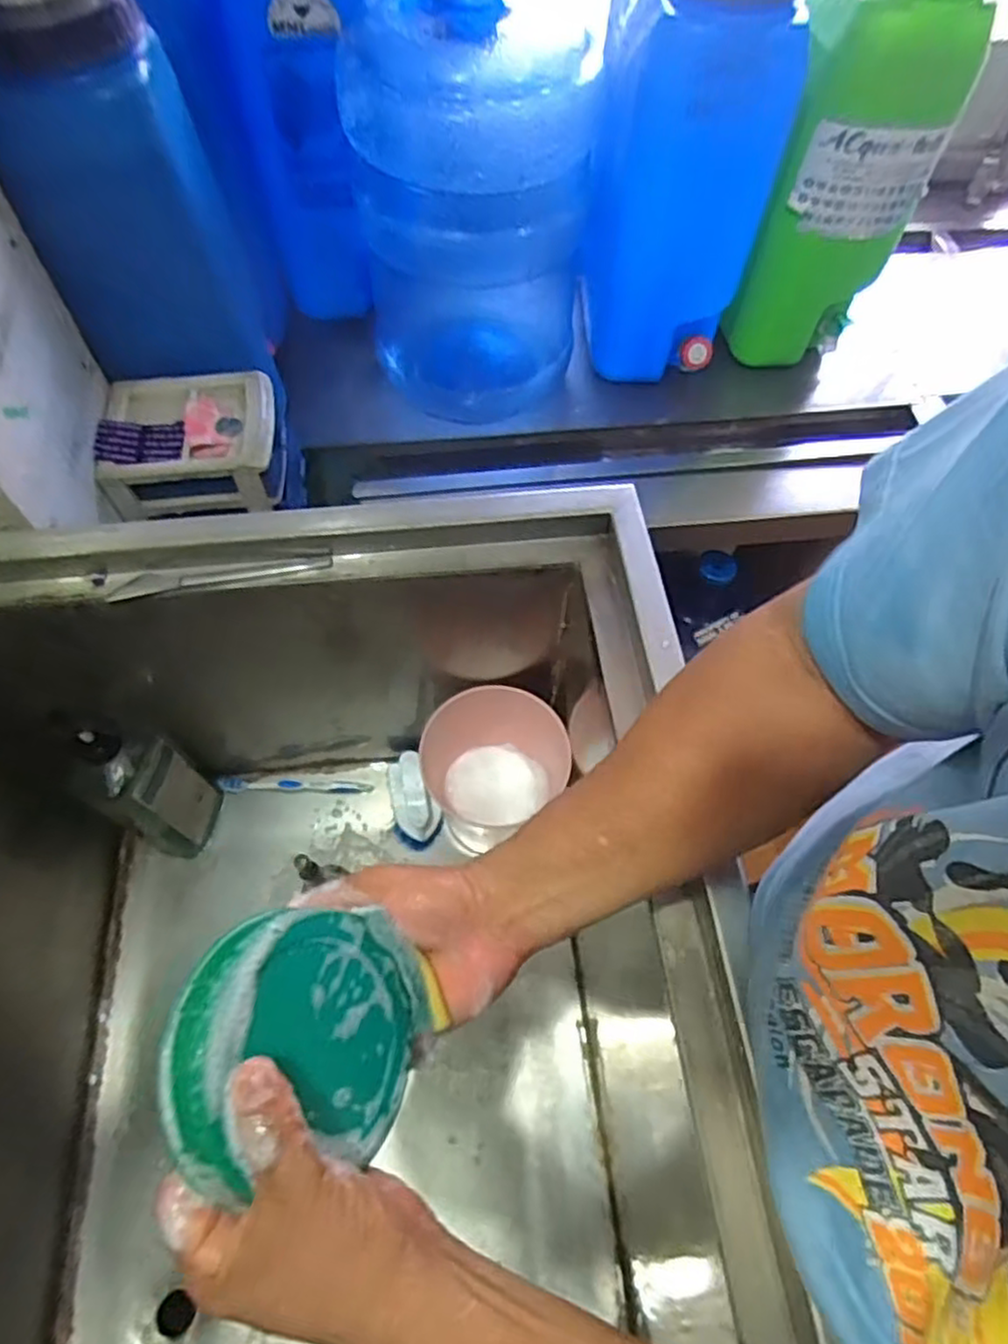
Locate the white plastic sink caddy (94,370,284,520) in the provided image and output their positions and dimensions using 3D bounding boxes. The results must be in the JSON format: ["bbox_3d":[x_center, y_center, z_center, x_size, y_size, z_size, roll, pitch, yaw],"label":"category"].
[{"bbox_3d":[-0.319,-0.239,0.733,0.169,0.063,0.140,-8,62,-6],"label":"white plastic sink caddy"}]

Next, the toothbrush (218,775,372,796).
[{"bbox_3d":[-0.255,0.140,0.861,0.185,0.011,0.019,2,61,-1],"label":"toothbrush"}]

